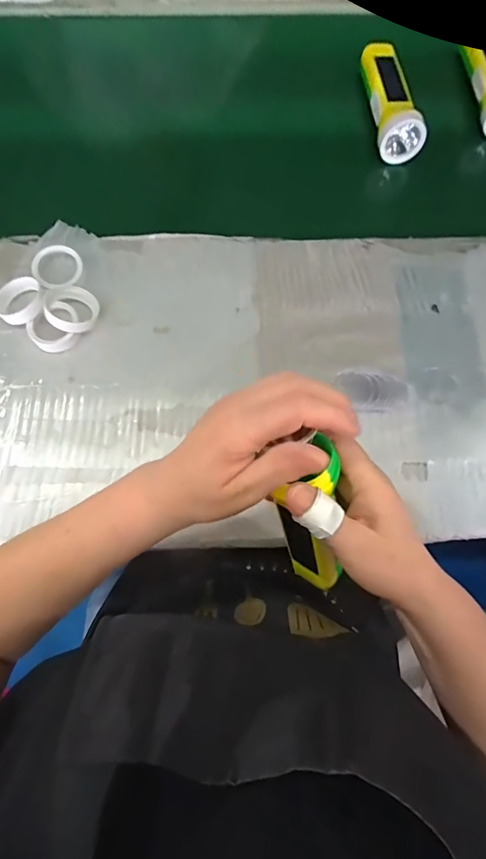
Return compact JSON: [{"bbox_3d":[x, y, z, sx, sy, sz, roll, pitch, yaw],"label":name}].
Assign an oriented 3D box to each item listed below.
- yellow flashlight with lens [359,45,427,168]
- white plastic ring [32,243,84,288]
[{"bbox_3d":[0.181,-0.425,0.513,0.055,0.054,0.171,-9,74,-3],"label":"yellow flashlight with lens"},{"bbox_3d":[-0.199,-0.174,0.439,0.051,0.012,0.052,3,71,-9],"label":"white plastic ring"}]

